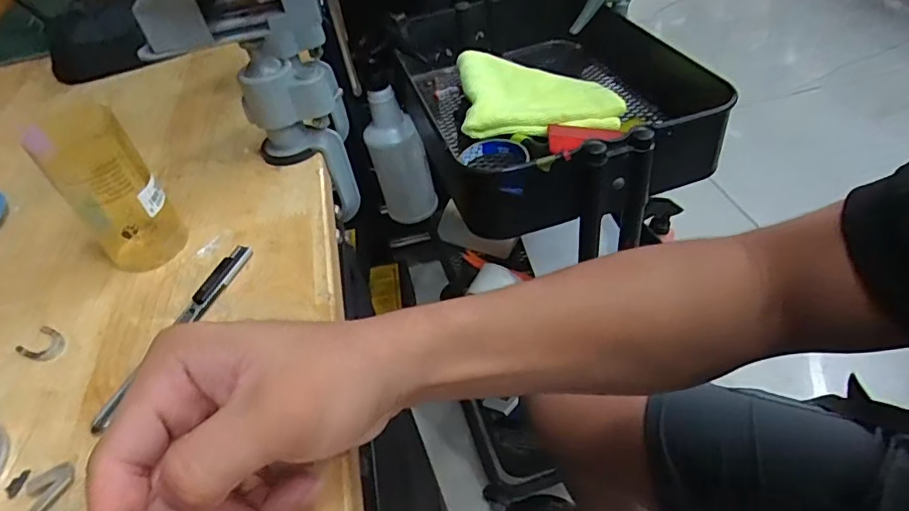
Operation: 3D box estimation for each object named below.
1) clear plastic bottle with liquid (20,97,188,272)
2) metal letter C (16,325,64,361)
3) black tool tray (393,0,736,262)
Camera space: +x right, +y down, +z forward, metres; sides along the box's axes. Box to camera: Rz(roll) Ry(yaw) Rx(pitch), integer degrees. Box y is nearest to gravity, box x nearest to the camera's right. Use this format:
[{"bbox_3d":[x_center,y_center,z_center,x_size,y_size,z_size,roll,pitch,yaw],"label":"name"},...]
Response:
[{"bbox_3d":[-0.220,-0.040,0.356,0.052,0.099,0.043,-32,50,-23],"label":"clear plastic bottle with liquid"},{"bbox_3d":[-0.249,0.054,0.334,0.027,0.004,0.021,18,50,24],"label":"metal letter C"},{"bbox_3d":[0.107,-0.209,0.706,0.292,0.124,0.430,-14,45,-3],"label":"black tool tray"}]

